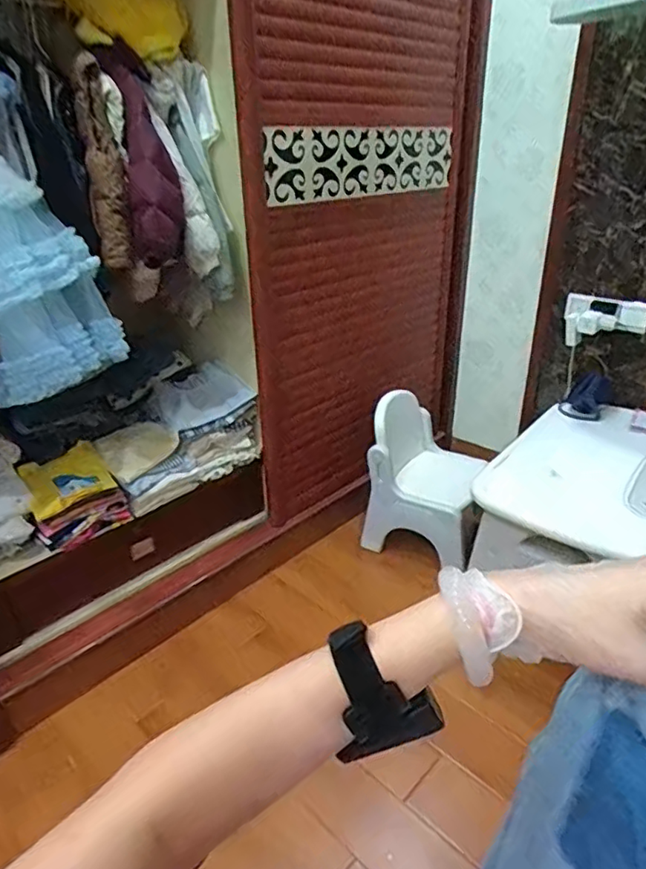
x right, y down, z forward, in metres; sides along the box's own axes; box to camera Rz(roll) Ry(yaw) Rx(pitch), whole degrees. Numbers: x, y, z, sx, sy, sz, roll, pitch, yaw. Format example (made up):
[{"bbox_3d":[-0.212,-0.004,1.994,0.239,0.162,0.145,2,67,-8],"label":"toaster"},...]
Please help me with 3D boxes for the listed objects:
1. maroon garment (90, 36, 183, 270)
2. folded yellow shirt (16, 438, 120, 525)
[{"bbox_3d":[-0.406,-0.625,1.299,0.133,0.444,0.233,-7,28,-12],"label":"maroon garment"},{"bbox_3d":[-0.656,0.106,1.450,0.191,0.080,0.198,-18,31,-29],"label":"folded yellow shirt"}]

